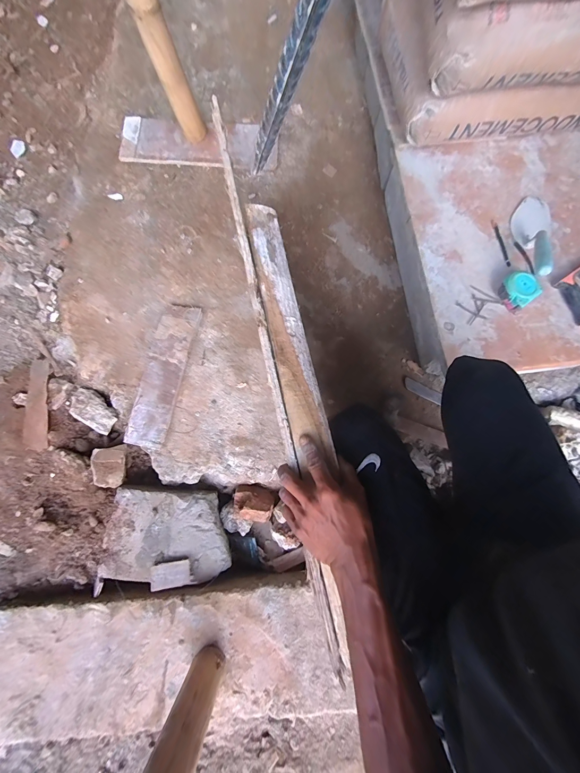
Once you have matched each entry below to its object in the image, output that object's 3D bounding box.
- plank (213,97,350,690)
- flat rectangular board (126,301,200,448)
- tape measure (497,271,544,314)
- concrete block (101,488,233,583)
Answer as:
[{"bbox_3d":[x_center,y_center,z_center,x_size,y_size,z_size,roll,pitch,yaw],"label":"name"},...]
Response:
[{"bbox_3d":[-0.007,-0.056,0.446,0.076,0.036,0.840,-11,79,-1],"label":"plank"},{"bbox_3d":[-0.333,-0.036,0.786,0.107,0.029,0.385,13,78,4],"label":"flat rectangular board"},{"bbox_3d":[0.523,-0.221,0.681,0.077,0.041,0.075,-38,79,-7],"label":"tape measure"},{"bbox_3d":[-0.287,0.354,0.726,0.293,0.066,0.202,4,78,3],"label":"concrete block"}]

